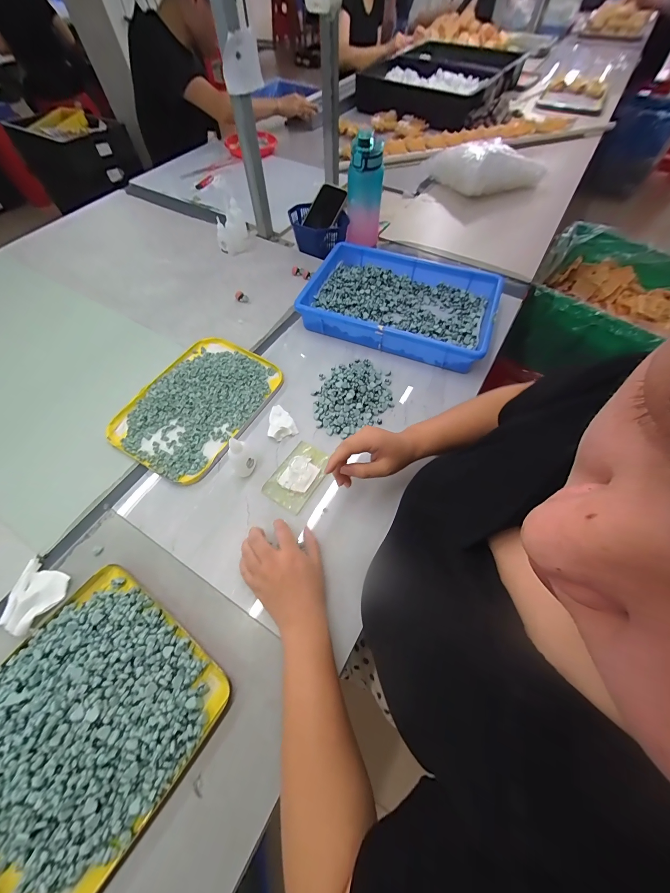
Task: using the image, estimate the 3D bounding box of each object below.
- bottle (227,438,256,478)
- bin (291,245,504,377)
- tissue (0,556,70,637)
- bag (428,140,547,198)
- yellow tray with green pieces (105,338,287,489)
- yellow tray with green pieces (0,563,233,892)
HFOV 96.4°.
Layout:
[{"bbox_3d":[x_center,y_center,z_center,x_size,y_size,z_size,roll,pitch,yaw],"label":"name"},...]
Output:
[{"bbox_3d":[-0.143,0.013,0.446,0.036,0.078,0.035,0,62,0],"label":"bottle"},{"bbox_3d":[0.130,-0.294,0.621,0.359,0.069,0.238,19,64,10],"label":"bin"},{"bbox_3d":[-0.395,0.196,0.390,0.075,0.012,0.075,22,64,11],"label":"tissue"},{"bbox_3d":[0.460,-0.837,0.898,0.343,0.086,0.158,10,62,5],"label":"bag"},{"bbox_3d":[-0.241,-0.083,0.533,0.204,0.020,0.274,26,65,13],"label":"yellow tray with green pieces"},{"bbox_3d":[-0.276,0.296,0.323,0.238,0.037,0.242,32,66,16],"label":"yellow tray with green pieces"}]

